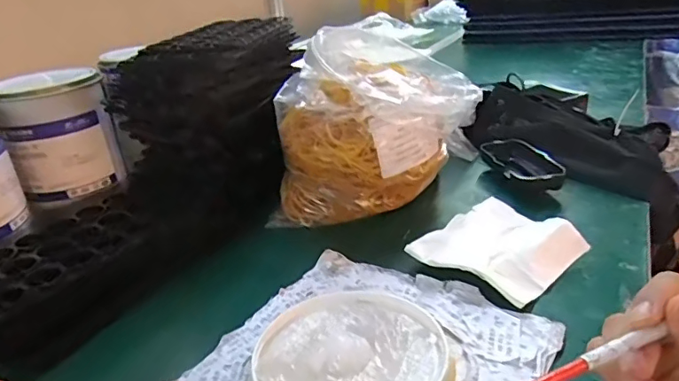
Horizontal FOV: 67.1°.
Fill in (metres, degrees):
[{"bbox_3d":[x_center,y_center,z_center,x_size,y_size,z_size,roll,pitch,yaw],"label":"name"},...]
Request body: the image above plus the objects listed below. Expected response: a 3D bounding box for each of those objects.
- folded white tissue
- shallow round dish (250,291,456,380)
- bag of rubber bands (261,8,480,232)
[{"bbox_3d":[0.129,0.045,0.421,0.110,0.022,0.100,-24,31,-35],"label":"folded white tissue"},{"bbox_3d":[0.008,0.105,0.319,0.117,0.015,0.120,-5,25,2],"label":"shallow round dish"},{"bbox_3d":[0.028,-0.065,0.513,0.182,0.159,0.116,-4,25,4],"label":"bag of rubber bands"}]

